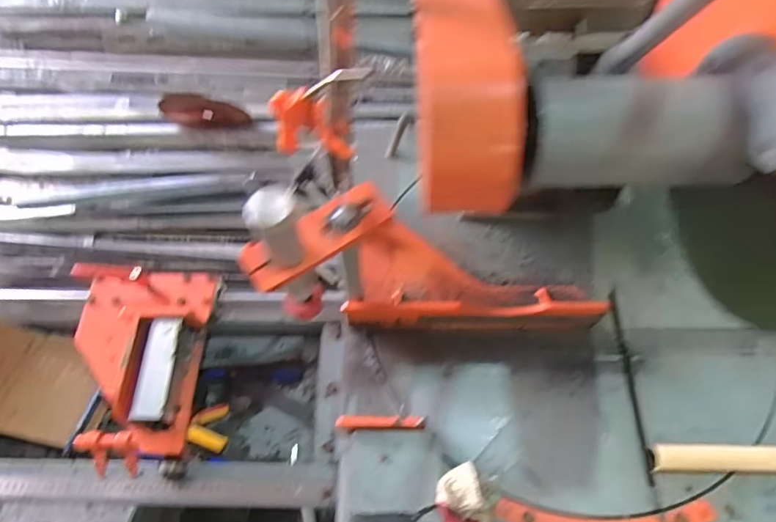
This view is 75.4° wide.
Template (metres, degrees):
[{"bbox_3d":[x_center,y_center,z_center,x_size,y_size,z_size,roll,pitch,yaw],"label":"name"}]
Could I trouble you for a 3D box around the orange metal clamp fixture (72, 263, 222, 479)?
[{"bbox_3d":[-0.347,0.137,0.680,0.185,0.091,0.270,2,62,3],"label":"orange metal clamp fixture"}]

